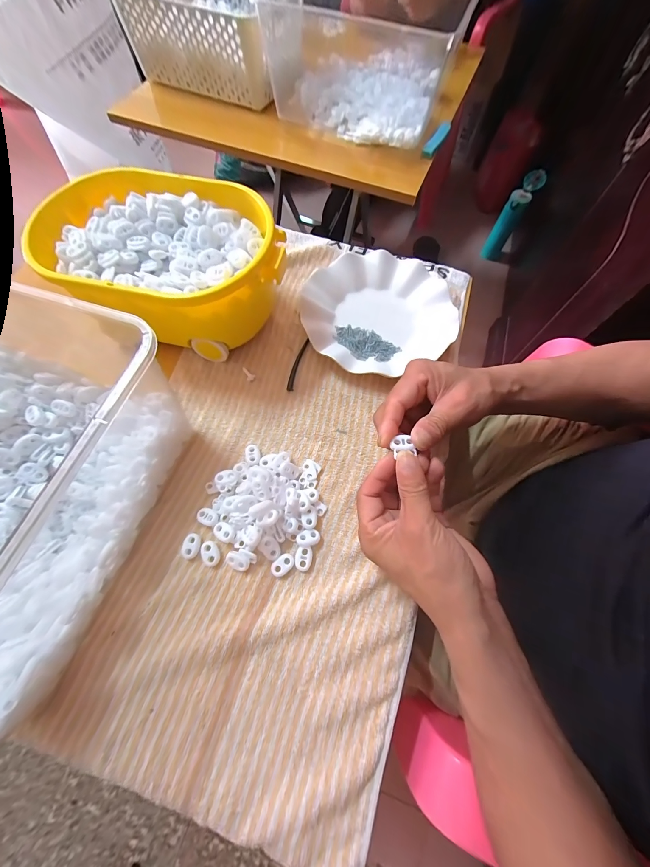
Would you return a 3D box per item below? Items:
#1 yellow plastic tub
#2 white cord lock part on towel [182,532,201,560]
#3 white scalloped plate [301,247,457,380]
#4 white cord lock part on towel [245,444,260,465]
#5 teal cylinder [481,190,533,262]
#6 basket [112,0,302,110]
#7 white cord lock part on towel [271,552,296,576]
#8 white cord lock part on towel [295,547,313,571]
[{"bbox_3d":[-0.166,-0.179,0.342,0.253,0.109,0.167,6,69,4],"label":"yellow plastic tub"},{"bbox_3d":[-0.124,0.105,0.282,0.014,0.007,0.022,14,69,7],"label":"white cord lock part on towel"},{"bbox_3d":[0.065,-0.151,0.373,0.181,0.024,0.168,0,68,1],"label":"white scalloped plate"},{"bbox_3d":[-0.075,0.023,0.315,0.014,0.007,0.022,-12,69,-3],"label":"white cord lock part on towel"},{"bbox_3d":[0.623,-0.714,1.053,0.067,0.215,0.058,28,70,10],"label":"teal cylinder"},{"bbox_3d":[-0.203,-0.739,0.559,0.304,0.118,0.204,23,70,8],"label":"basket"},{"bbox_3d":[-0.038,0.120,0.276,0.022,0.005,0.014,-43,73,-14],"label":"white cord lock part on towel"},{"bbox_3d":[-0.020,0.115,0.279,0.016,0.006,0.021,12,69,6],"label":"white cord lock part on towel"}]

